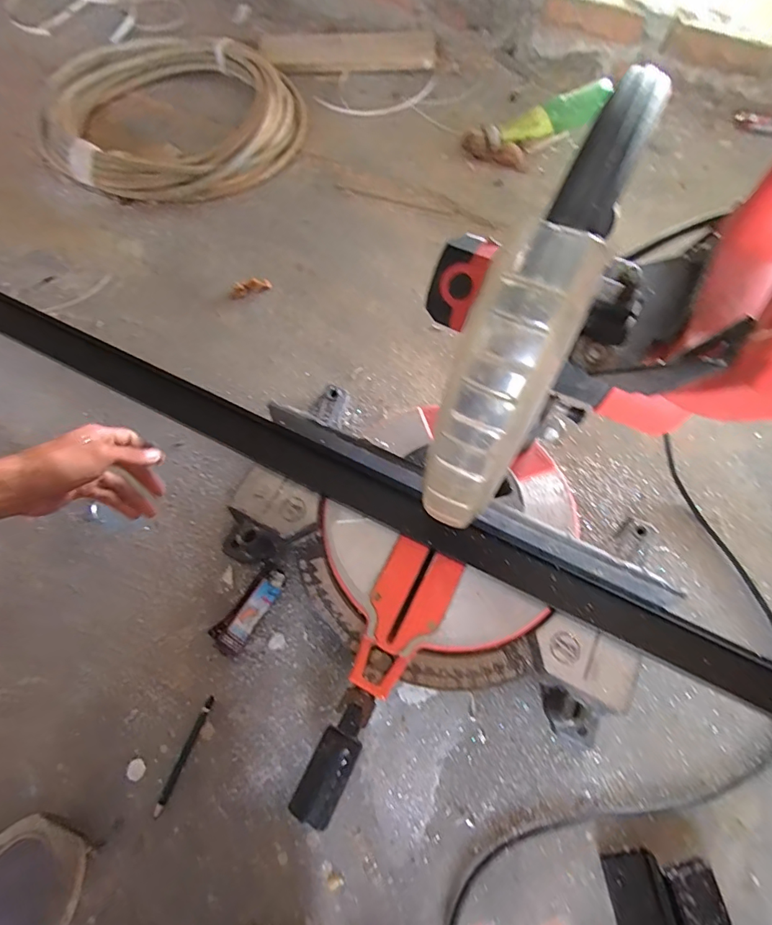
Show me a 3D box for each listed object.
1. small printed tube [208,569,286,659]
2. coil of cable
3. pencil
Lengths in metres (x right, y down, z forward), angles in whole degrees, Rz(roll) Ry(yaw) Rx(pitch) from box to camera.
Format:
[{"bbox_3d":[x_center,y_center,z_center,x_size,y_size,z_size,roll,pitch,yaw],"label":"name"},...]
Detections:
[{"bbox_3d":[-0.151,0.166,0.531,0.035,0.014,0.099,37,72,15],"label":"small printed tube"},{"bbox_3d":[-0.381,-0.616,0.838,0.450,0.085,0.392,37,72,16],"label":"coil of cable"},{"bbox_3d":[-0.204,0.296,0.480,0.008,0.004,0.110,19,68,9],"label":"pencil"}]

